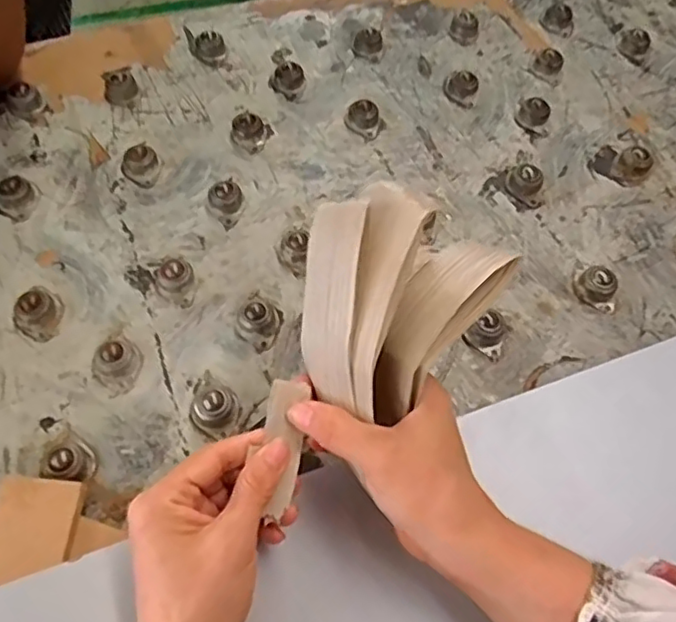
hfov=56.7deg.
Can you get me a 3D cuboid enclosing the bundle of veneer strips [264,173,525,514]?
[{"bbox_3d":[0.006,0.014,0.329,0.097,0.050,0.159,31,101,-7],"label":"bundle of veneer strips"}]

